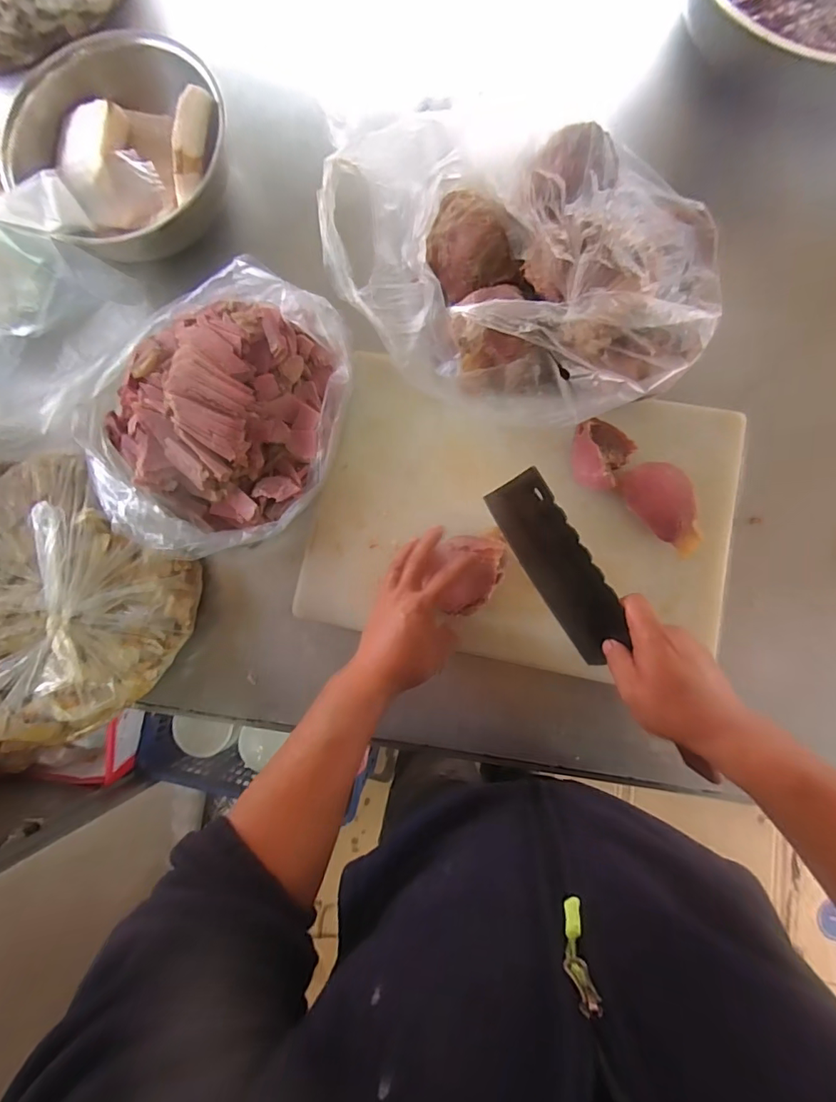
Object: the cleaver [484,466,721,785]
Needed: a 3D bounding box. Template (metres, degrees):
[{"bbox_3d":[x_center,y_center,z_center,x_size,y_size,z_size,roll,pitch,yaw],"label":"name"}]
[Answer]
[{"bbox_3d":[0.167,0.064,0.461,0.023,0.085,0.303,-29,85,-27],"label":"cleaver"}]

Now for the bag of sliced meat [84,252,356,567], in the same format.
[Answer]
[{"bbox_3d":[-0.230,-0.145,0.548,0.275,0.097,0.294,15,85,7],"label":"bag of sliced meat"}]

